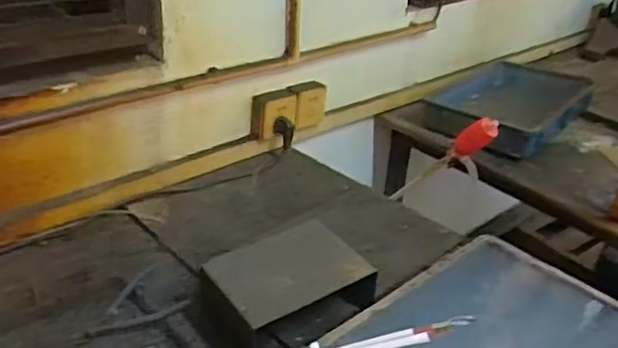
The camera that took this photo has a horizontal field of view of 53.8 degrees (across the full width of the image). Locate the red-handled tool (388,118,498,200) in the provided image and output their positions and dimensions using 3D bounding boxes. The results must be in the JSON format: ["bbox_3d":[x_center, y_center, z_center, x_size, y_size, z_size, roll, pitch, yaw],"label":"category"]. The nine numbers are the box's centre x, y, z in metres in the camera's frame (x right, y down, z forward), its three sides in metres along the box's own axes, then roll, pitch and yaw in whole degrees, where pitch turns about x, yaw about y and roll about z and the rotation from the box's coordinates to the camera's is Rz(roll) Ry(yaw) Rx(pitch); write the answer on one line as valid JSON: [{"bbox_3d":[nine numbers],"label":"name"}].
[{"bbox_3d":[0.315,0.005,1.465,0.054,0.453,0.102,-15,73,-30],"label":"red-handled tool"}]

